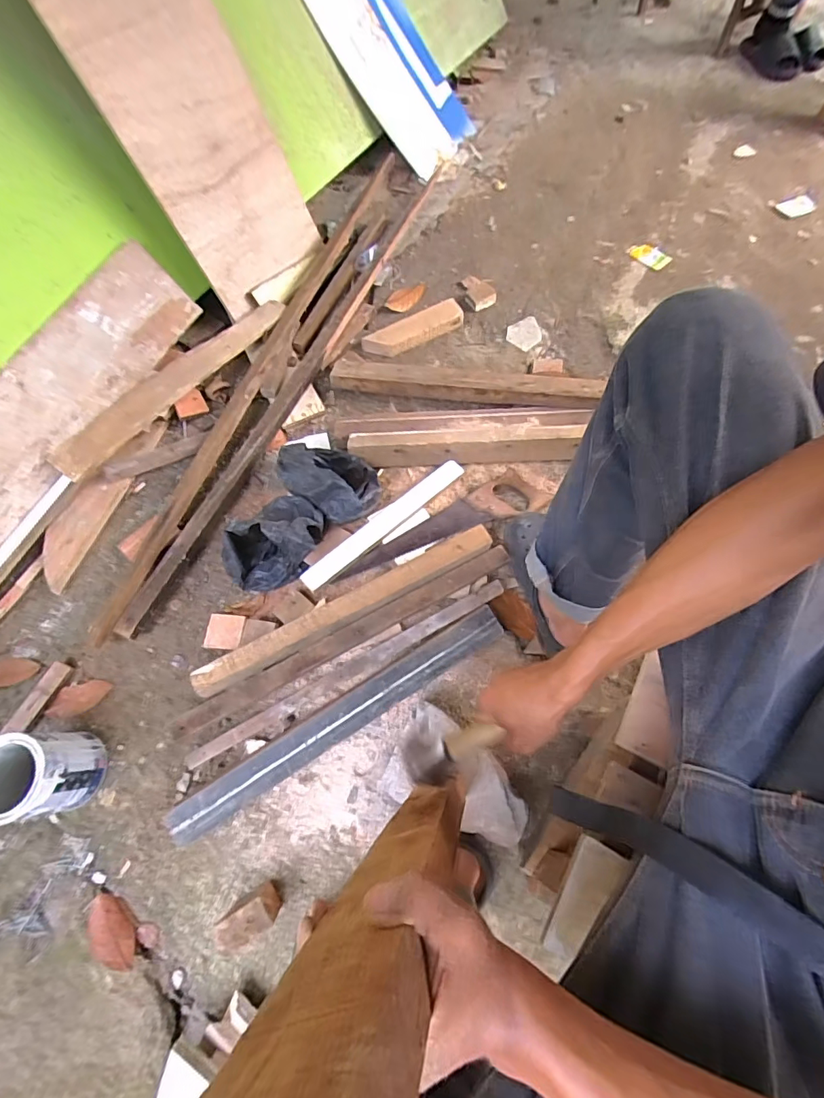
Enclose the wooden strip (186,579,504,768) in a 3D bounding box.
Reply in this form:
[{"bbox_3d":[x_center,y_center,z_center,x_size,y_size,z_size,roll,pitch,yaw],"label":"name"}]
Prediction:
[{"bbox_3d":[-0.090,0.195,0.766,0.538,0.039,0.031,-27,68,-9],"label":"wooden strip"}]

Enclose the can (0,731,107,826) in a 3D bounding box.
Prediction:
[{"bbox_3d":[-0.533,0.323,0.682,0.121,0.122,0.112,-11,66,-2],"label":"can"}]

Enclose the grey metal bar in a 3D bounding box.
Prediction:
[{"bbox_3d":[-0.097,0.257,0.729,0.544,0.056,0.051,-31,68,-12],"label":"grey metal bar"}]

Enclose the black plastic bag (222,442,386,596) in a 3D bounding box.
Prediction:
[{"bbox_3d":[-0.203,-0.070,0.832,0.302,0.116,0.183,-41,70,-14],"label":"black plastic bag"}]

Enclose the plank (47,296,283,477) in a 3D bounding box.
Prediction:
[{"bbox_3d":[-0.472,-0.339,0.949,0.069,0.021,0.534,38,72,17],"label":"plank"}]

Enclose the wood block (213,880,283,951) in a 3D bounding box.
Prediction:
[{"bbox_3d":[-0.209,0.479,0.627,0.073,0.071,0.047,-33,69,-11],"label":"wood block"}]

